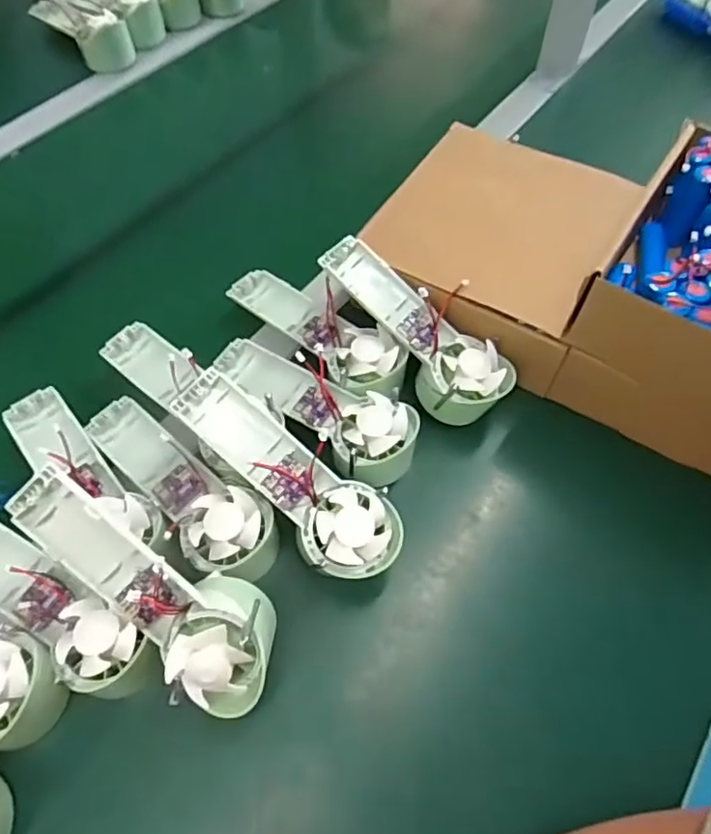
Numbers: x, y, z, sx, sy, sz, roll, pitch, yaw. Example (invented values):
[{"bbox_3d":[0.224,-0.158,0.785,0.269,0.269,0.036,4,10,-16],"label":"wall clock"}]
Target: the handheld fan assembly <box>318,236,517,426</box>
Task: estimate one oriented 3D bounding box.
[{"bbox_3d":[0.047,-0.070,0.476,0.063,0.048,0.175,-40,83,-23],"label":"handheld fan assembly"}]

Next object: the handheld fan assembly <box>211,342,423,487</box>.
[{"bbox_3d":[-0.032,-0.009,0.464,0.177,0.045,0.064,33,63,20],"label":"handheld fan assembly"}]

